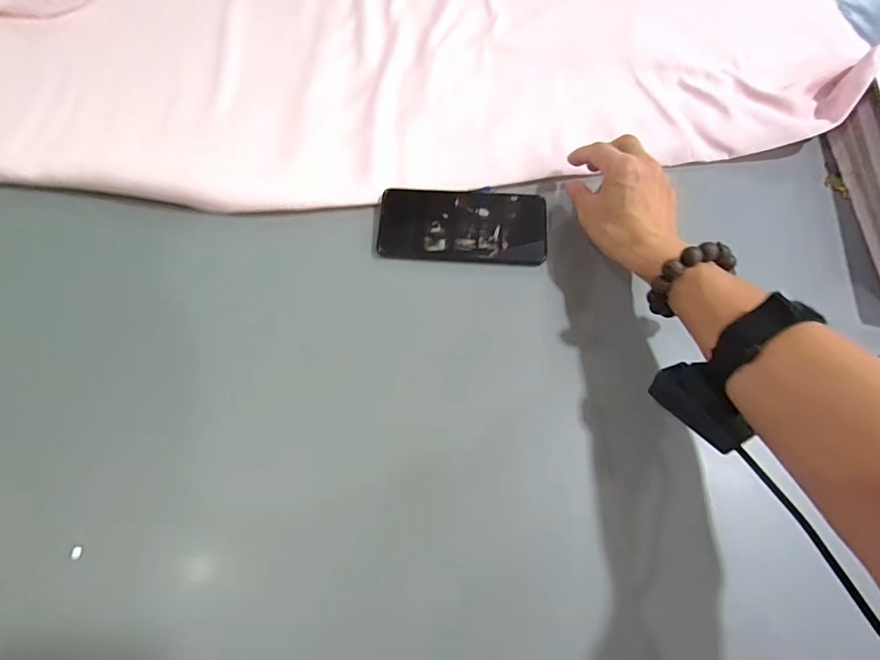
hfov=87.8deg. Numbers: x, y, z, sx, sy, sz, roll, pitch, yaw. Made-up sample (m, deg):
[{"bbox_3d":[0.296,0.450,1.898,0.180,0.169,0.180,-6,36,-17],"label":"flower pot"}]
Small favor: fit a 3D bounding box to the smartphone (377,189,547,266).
[{"bbox_3d":[0.023,-0.105,0.455,0.163,0.014,0.079,2,65,0],"label":"smartphone"}]

